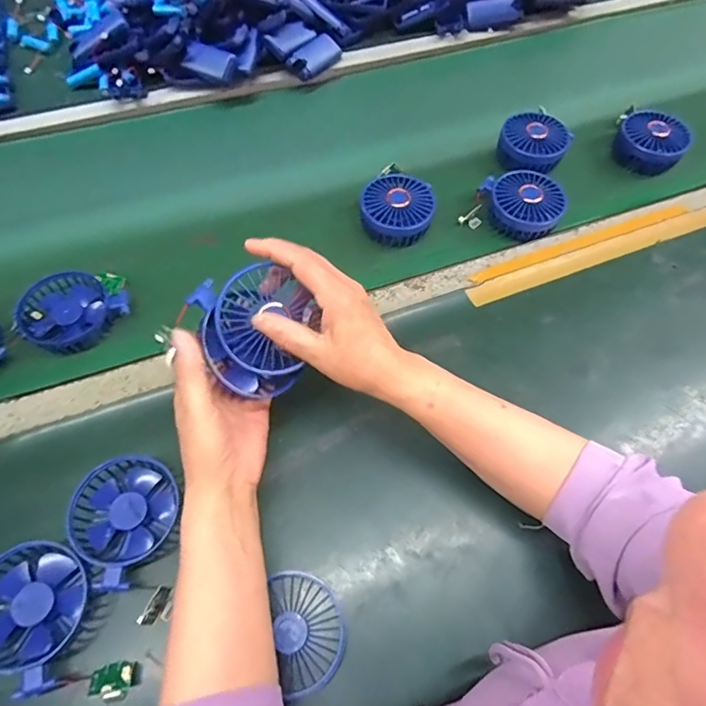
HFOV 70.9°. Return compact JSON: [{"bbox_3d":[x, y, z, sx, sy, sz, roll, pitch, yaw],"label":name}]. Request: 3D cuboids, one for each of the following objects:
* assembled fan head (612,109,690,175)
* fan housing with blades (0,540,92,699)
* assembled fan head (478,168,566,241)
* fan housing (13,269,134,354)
[{"bbox_3d":[0.397,-0.282,0.665,0.082,0.047,0.074,24,62,12],"label":"assembled fan head"},{"bbox_3d":[-0.255,0.202,0.396,0.093,0.032,0.086,24,62,12],"label":"fan housing with blades"},{"bbox_3d":[0.209,-0.182,0.607,0.081,0.036,0.092,-7,60,-5],"label":"assembled fan head"},{"bbox_3d":[-0.299,-0.044,0.528,0.093,0.026,0.095,40,67,19],"label":"fan housing"}]

